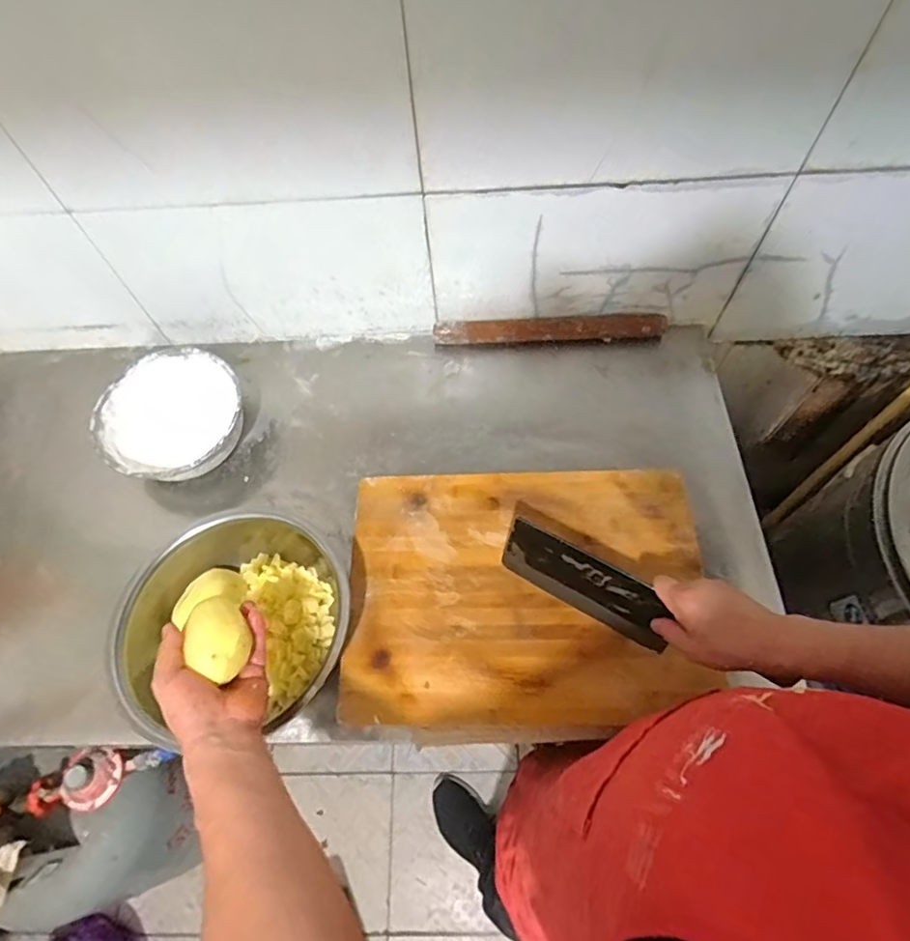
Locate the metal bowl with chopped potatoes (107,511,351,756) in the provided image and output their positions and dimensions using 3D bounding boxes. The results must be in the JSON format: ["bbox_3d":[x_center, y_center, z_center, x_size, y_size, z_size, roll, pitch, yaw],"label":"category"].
[{"bbox_3d":[-0.265,0.174,0.639,0.255,0.099,0.257,-1,63,2],"label":"metal bowl with chopped potatoes"}]

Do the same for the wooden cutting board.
[{"bbox_3d":[0.082,0.148,0.655,0.416,0.022,0.313,0,63,3],"label":"wooden cutting board"}]

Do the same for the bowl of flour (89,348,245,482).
[{"bbox_3d":[-0.393,-0.068,0.769,0.188,0.081,0.193,-1,63,2],"label":"bowl of flour"}]

